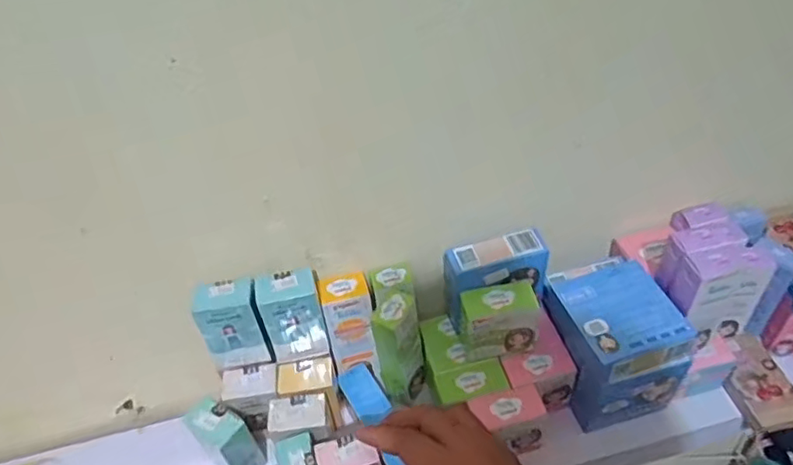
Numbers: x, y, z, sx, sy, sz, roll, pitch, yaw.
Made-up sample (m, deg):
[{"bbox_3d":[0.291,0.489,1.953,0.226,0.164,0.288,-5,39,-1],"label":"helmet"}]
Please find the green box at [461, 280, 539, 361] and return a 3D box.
[{"bbox_3d":[0.091,0.080,0.517,0.065,0.068,0.028,-6,40,-5],"label":"green box"}]

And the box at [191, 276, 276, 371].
[{"bbox_3d":[-0.133,0.079,0.499,0.051,0.086,0.024,-6,40,-5],"label":"box"}]

